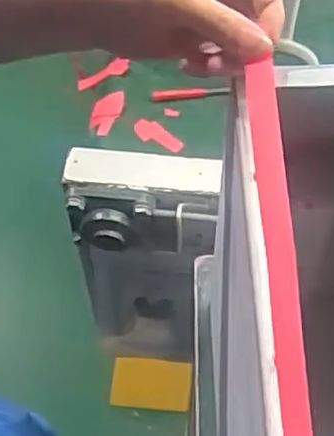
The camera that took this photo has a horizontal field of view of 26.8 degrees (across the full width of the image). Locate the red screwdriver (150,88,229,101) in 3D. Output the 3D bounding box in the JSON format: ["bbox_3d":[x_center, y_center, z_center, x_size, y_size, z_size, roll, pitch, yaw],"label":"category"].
[{"bbox_3d":[0.027,-0.141,0.783,0.086,0.010,0.012,-3,58,0],"label":"red screwdriver"}]

